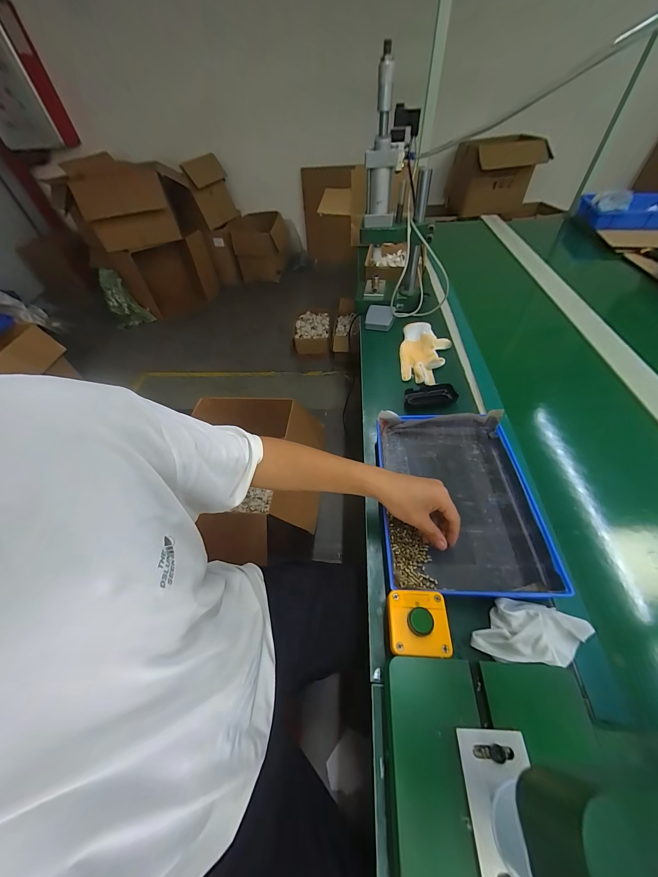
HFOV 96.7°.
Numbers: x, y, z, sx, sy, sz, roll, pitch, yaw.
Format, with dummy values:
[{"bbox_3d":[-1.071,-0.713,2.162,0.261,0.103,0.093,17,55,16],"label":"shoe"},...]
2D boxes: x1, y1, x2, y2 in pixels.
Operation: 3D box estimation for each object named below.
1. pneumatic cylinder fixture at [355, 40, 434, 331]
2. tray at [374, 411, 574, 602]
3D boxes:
[{"bbox_3d":[0.169,-0.545,0.734,0.175,0.429,0.248,4,52,7],"label":"pneumatic cylinder fixture"},{"bbox_3d":[0.213,0.090,0.491,0.251,0.041,0.316,0,51,4],"label":"tray"}]

